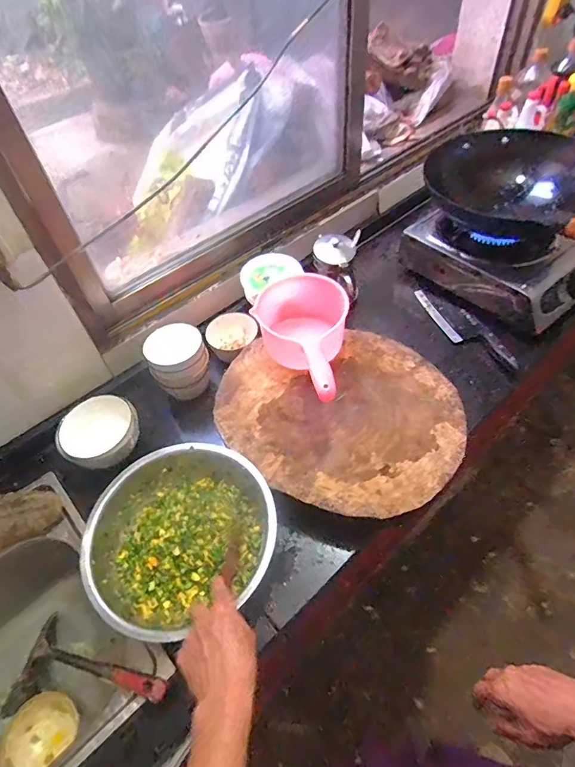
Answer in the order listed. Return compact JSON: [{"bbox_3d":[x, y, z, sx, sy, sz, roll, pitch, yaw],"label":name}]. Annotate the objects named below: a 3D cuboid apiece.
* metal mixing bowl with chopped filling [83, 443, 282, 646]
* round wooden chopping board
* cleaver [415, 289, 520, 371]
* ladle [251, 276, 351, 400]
[{"bbox_3d":[-0.166,0.223,0.652,0.272,0.078,0.262,-3,51,4],"label":"metal mixing bowl with chopped filling"},{"bbox_3d":[0.089,0.036,0.732,0.344,0.023,0.394,-38,57,-22],"label":"round wooden chopping board"},{"bbox_3d":[0.372,-0.117,0.906,0.067,0.033,0.277,-26,54,-14],"label":"cleaver"},{"bbox_3d":[0.019,-0.074,0.762,0.161,0.114,0.306,3,52,8],"label":"ladle"}]

